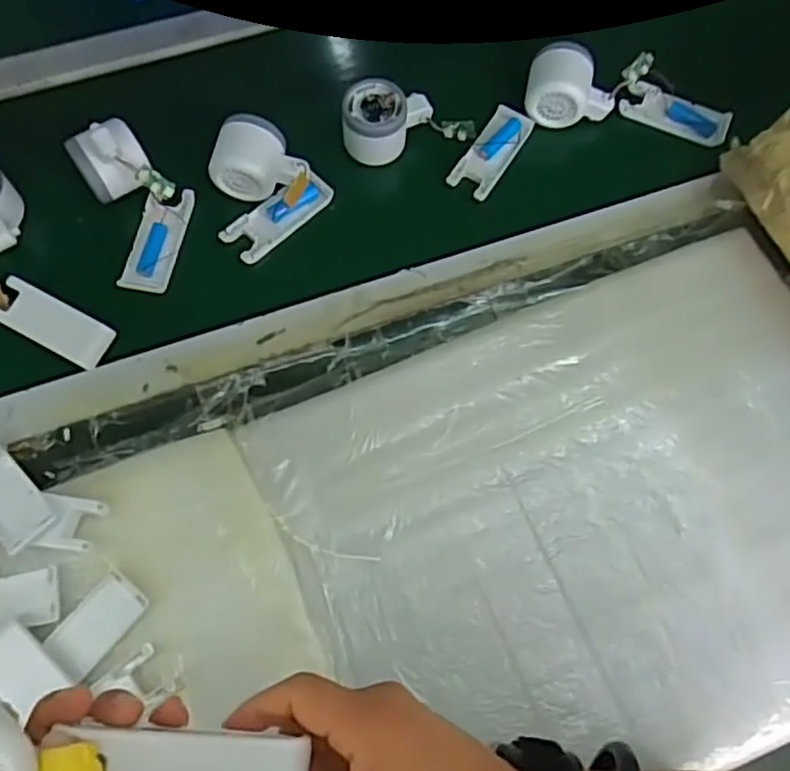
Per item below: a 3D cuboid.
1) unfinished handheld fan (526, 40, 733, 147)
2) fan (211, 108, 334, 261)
[{"bbox_3d":[0.226,-0.281,0.649,0.200,0.052,0.074,2,72,-3],"label":"unfinished handheld fan"},{"bbox_3d":[-0.125,-0.176,0.597,0.099,0.054,0.097,35,72,12],"label":"fan"}]

